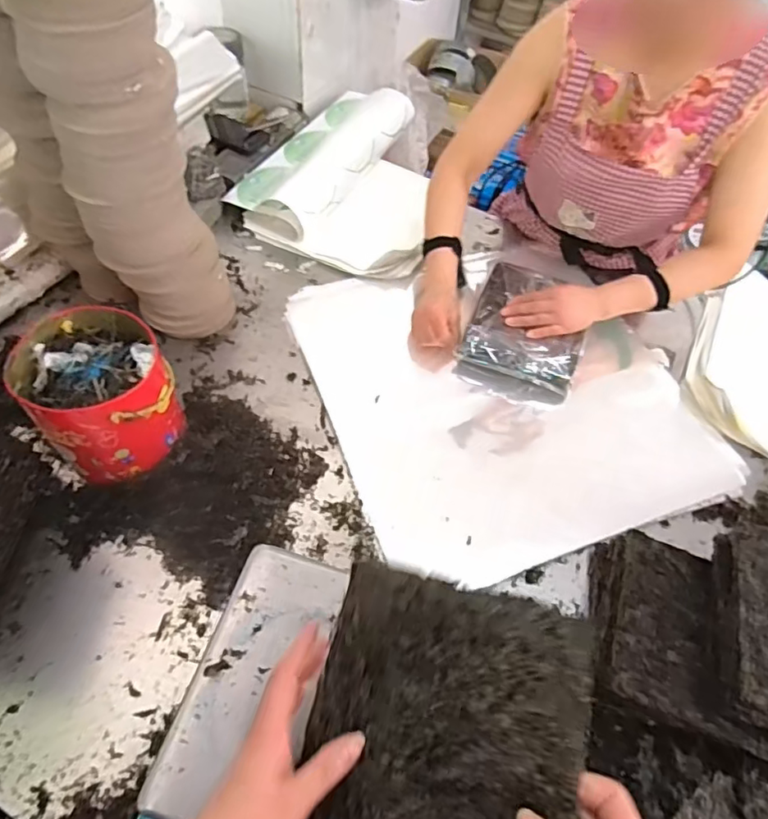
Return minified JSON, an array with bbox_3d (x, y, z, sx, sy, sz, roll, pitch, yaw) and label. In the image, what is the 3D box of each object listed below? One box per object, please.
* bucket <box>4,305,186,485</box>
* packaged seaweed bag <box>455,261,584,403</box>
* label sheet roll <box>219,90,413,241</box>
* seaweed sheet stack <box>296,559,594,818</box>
[{"bbox_3d":[-0.362,-0.018,0.729,0.169,0.144,0.158,2,56,-3],"label":"bucket"},{"bbox_3d":[0.238,-0.127,0.942,0.185,0.086,0.208,21,64,7],"label":"packaged seaweed bag"},{"bbox_3d":[-0.119,-0.535,1.188,0.196,0.079,0.487,23,57,11],"label":"label sheet roll"},{"bbox_3d":[0.031,0.212,0.355,0.172,0.020,0.193,8,68,21],"label":"seaweed sheet stack"}]

